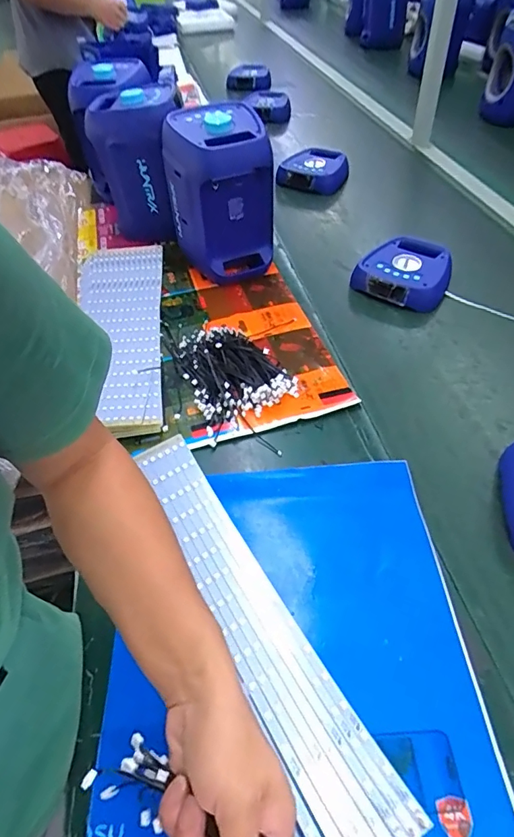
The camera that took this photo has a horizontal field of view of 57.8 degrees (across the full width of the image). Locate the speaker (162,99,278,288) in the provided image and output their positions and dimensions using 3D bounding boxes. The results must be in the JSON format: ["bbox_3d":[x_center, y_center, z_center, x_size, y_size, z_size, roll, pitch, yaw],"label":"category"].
[{"bbox_3d":[-0.064,-0.376,0.808,0.162,0.260,0.126,-14,50,-10],"label":"speaker"}]

